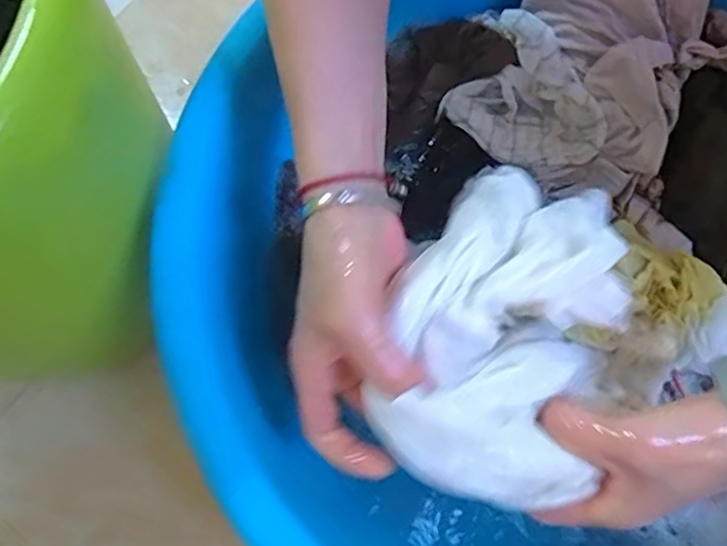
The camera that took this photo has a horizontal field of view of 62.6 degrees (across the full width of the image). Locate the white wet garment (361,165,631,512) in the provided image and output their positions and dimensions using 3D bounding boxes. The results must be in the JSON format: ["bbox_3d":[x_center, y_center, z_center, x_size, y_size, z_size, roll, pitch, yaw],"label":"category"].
[{"bbox_3d":[0.075,0.022,0.313,0.112,0.059,0.183,17,75,7],"label":"white wet garment"}]

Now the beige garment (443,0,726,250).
[{"bbox_3d":[0.168,-0.132,0.418,0.182,0.081,0.150,28,80,12],"label":"beige garment"}]

